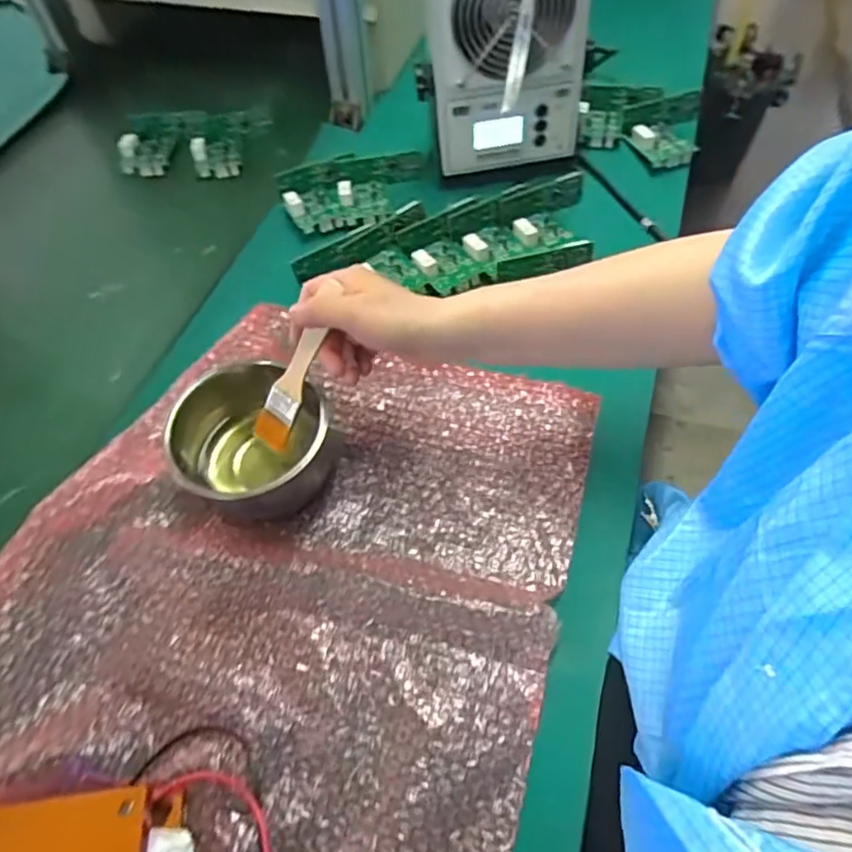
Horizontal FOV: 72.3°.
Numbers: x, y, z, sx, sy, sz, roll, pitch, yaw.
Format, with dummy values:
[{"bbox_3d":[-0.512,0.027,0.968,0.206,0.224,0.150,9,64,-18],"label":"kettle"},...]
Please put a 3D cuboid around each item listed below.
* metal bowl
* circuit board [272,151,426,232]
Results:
[{"bbox_3d":[-0.133,0.014,0.468,0.105,0.079,0.122,35,65,21],"label":"metal bowl"},{"bbox_3d":[-0.085,-0.269,0.672,0.163,0.027,0.104,-6,58,-2],"label":"circuit board"}]

